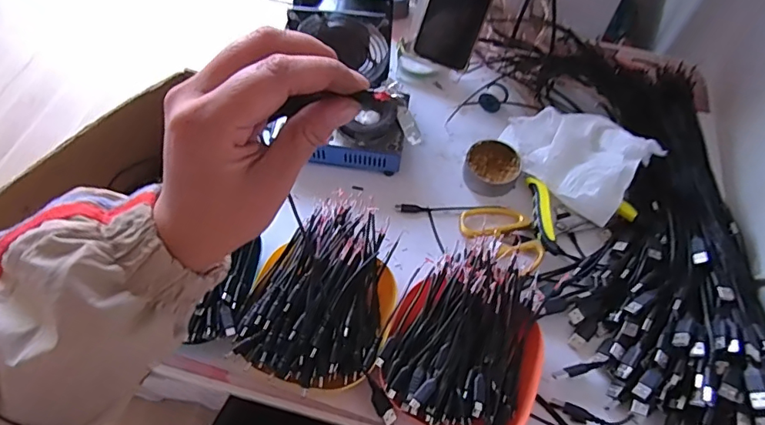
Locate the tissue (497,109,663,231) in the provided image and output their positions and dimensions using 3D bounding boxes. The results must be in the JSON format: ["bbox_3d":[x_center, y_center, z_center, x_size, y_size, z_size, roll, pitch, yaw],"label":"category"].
[{"bbox_3d":[0.219,-0.071,0.575,0.110,0.053,0.155,-37,67,-21],"label":"tissue"}]

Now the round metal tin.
[{"bbox_3d":[0.128,-0.052,0.586,0.059,0.025,0.060,1,60,-2],"label":"round metal tin"}]

